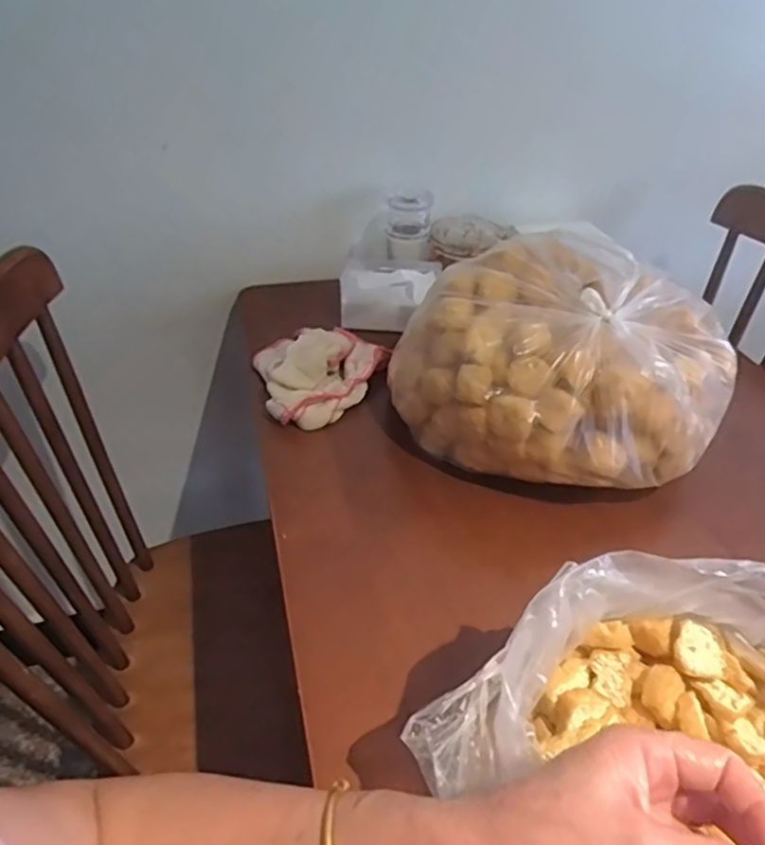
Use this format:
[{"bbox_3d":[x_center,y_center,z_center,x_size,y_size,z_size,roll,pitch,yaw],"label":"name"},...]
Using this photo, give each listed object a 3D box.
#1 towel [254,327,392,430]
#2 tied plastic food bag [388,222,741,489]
[{"bbox_3d":[-0.065,-0.059,0.681,0.142,0.054,0.134,-1,39,-4],"label":"towel"},{"bbox_3d":[0.156,-0.054,0.587,0.277,0.171,0.199,26,45,27],"label":"tied plastic food bag"}]

